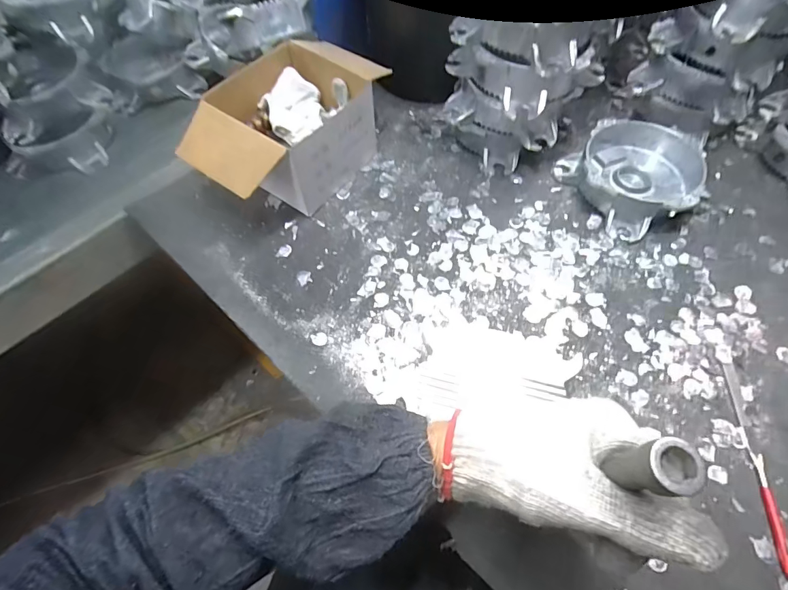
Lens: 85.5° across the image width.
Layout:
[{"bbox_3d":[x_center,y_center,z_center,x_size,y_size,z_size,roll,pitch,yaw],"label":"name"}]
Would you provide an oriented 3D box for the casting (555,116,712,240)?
[{"bbox_3d":[0.273,-0.141,0.484,0.142,0.043,0.137,-1,60,1],"label":"casting"}]

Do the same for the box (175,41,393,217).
[{"bbox_3d":[-0.118,-0.194,0.493,0.141,0.105,0.224,32,66,18],"label":"box"}]

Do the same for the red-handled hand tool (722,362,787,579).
[{"bbox_3d":[0.294,0.132,0.346,0.011,0.004,0.163,4,60,4],"label":"red-handled hand tool"}]

